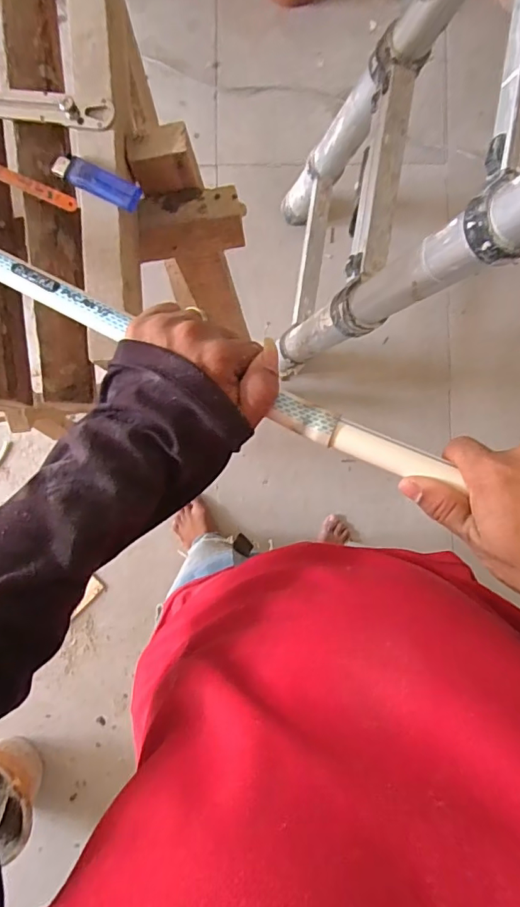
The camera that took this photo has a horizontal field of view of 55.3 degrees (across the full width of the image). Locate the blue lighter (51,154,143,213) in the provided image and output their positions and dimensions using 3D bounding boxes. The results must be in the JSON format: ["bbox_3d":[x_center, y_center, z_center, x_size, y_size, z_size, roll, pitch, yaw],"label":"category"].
[{"bbox_3d":[-0.146,-0.243,0.443,0.082,0.007,0.024,25,88,1],"label":"blue lighter"}]

